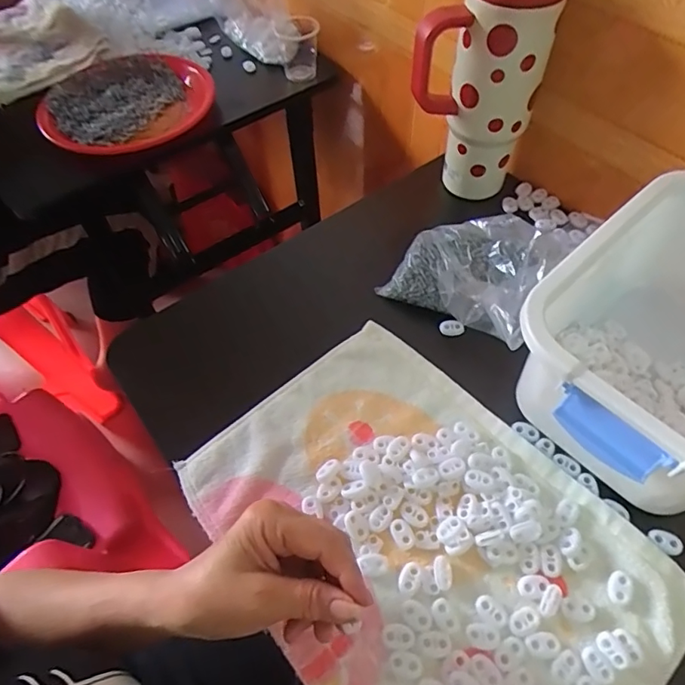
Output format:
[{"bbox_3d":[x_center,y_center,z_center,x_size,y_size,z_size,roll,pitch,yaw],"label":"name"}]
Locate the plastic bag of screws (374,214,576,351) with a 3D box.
[{"bbox_3d":[0.124,-0.067,0.468,0.114,0.066,0.137,-40,62,-22],"label":"plastic bag of screws"}]

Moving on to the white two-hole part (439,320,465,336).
[{"bbox_3d":[0.104,-0.014,0.480,0.023,0.015,0.006,7,24,12],"label":"white two-hole part"}]

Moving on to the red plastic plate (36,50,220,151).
[{"bbox_3d":[-0.296,-0.339,0.696,0.227,0.042,0.234,-16,55,-8],"label":"red plastic plate"}]

